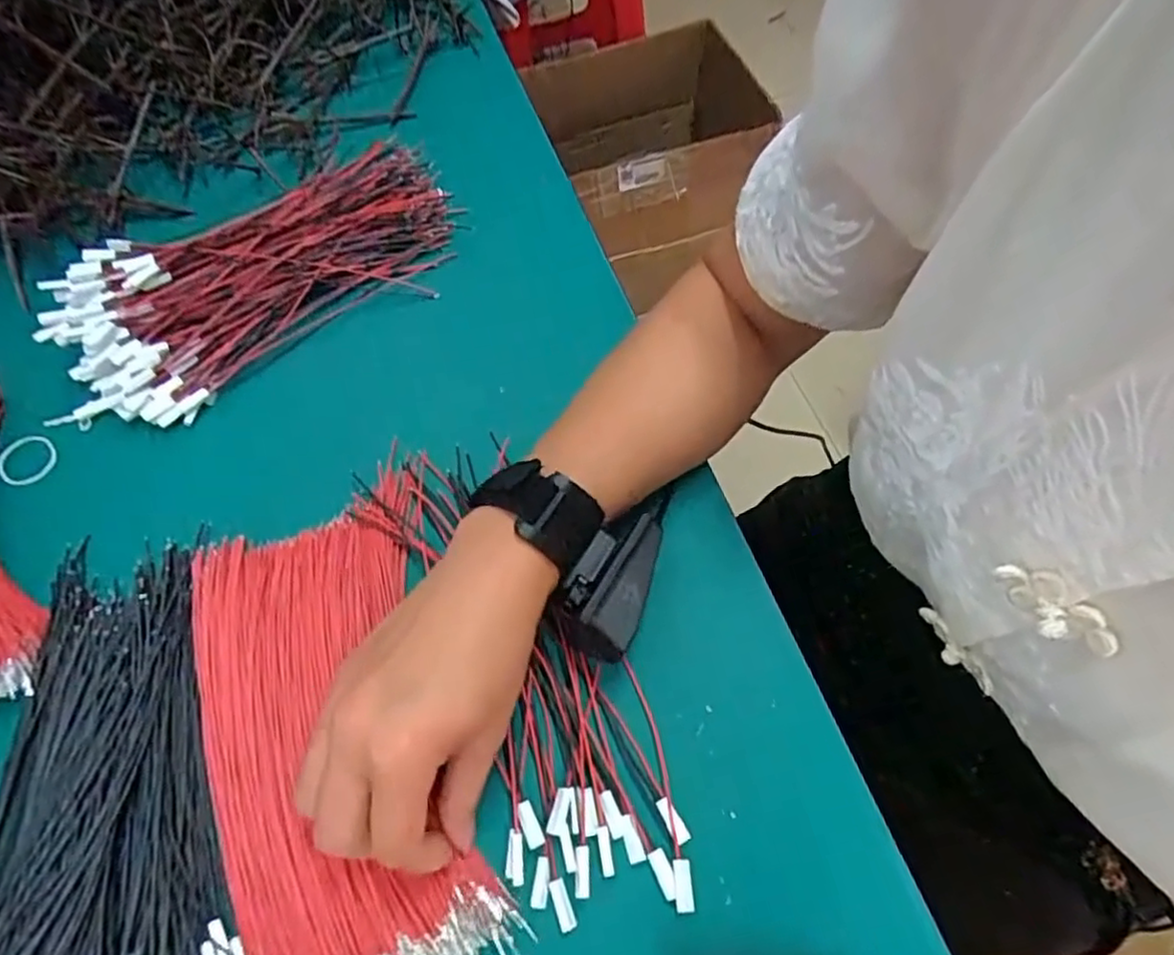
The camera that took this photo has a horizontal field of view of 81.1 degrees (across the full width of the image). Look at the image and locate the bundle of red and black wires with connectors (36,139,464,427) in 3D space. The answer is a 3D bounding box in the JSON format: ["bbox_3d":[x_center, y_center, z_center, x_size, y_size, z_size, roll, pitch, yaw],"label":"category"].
[{"bbox_3d":[-0.217,-0.140,0.457,0.271,0.034,0.129,-38,66,-15],"label":"bundle of red and black wires with connectors"}]

